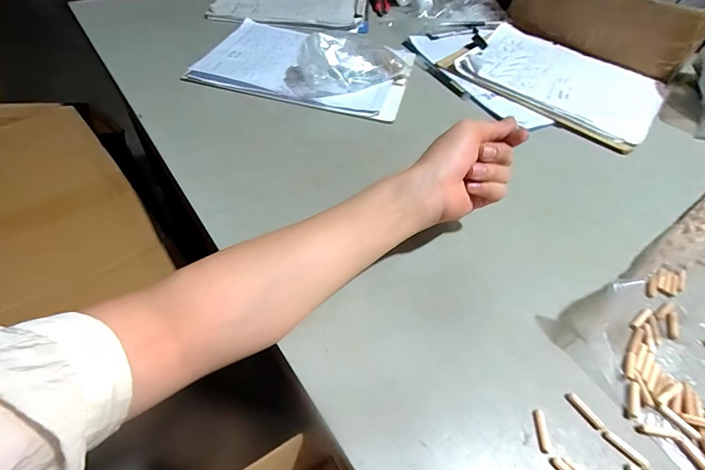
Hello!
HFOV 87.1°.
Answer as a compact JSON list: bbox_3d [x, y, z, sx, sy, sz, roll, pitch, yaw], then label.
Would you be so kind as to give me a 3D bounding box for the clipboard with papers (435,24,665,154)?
[{"bbox_3d":[0.348,-0.272,0.637,0.327,0.017,0.242,33,57,19],"label":"clipboard with papers"}]

